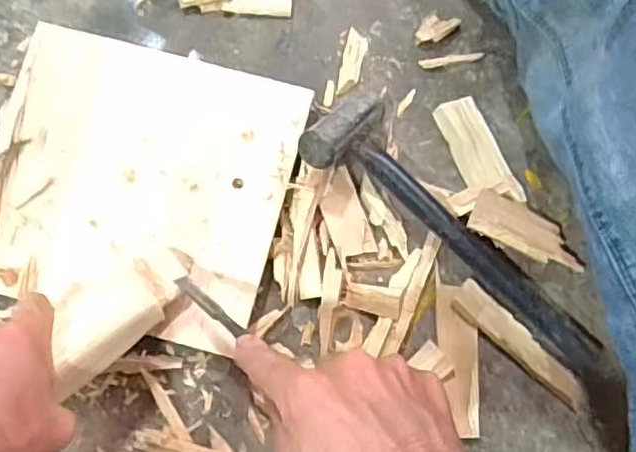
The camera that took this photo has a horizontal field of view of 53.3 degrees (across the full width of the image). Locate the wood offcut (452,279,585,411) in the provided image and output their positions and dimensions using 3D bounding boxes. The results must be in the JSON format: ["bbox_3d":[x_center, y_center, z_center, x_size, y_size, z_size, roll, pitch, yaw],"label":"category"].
[{"bbox_3d":[0.161,0.094,0.503,0.126,0.015,0.029,41,84,6],"label":"wood offcut"}]

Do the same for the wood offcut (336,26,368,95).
[{"bbox_3d":[0.029,-0.141,0.546,0.017,0.008,0.058,15,82,3],"label":"wood offcut"}]

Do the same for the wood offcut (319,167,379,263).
[{"bbox_3d":[0.022,-0.009,0.515,0.032,0.009,0.072,-21,82,-3],"label":"wood offcut"}]

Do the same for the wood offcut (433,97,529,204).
[{"bbox_3d":[0.133,-0.061,0.528,0.040,0.020,0.095,-22,82,-3],"label":"wood offcut"}]

